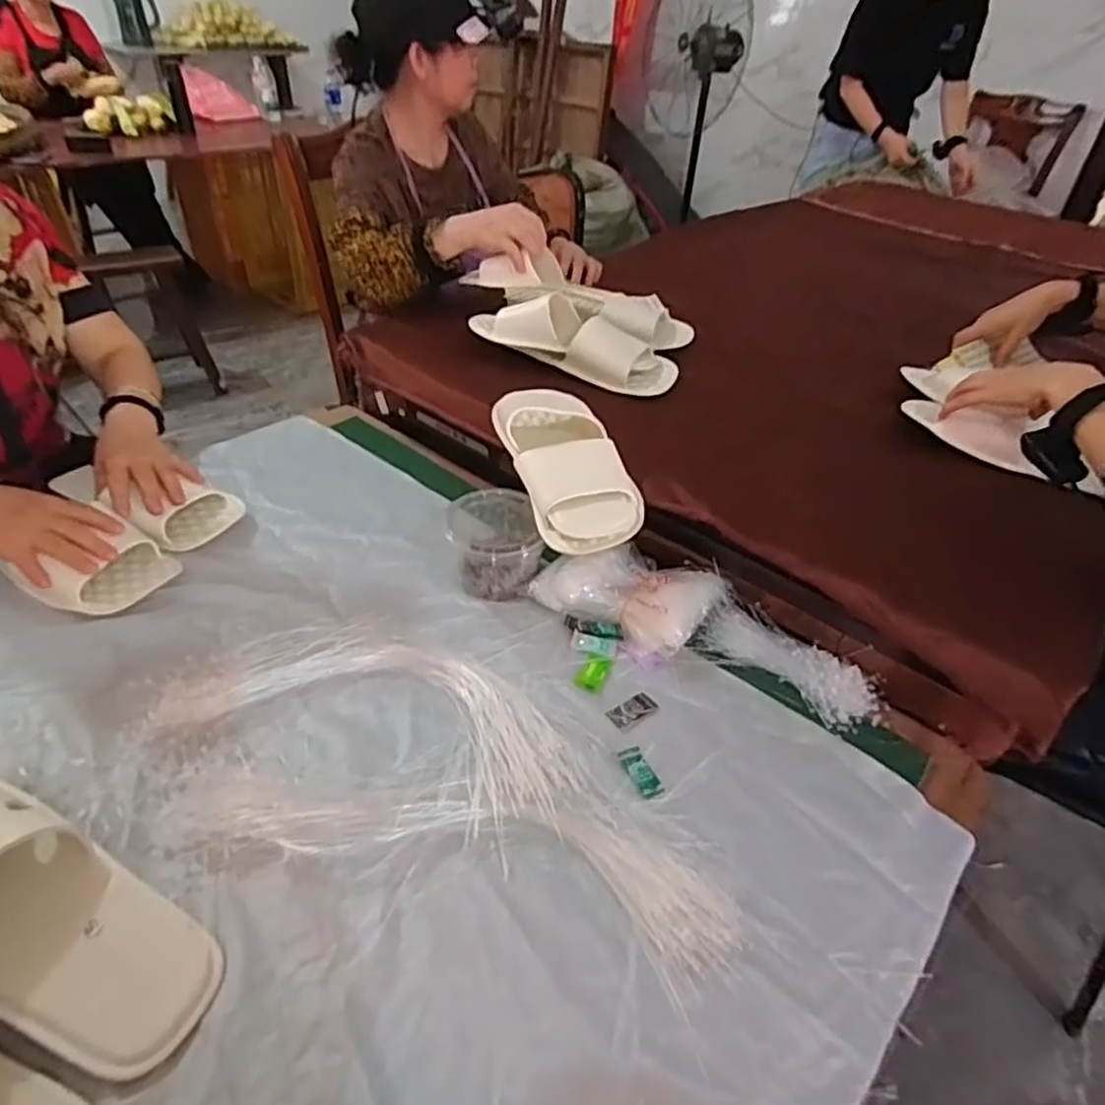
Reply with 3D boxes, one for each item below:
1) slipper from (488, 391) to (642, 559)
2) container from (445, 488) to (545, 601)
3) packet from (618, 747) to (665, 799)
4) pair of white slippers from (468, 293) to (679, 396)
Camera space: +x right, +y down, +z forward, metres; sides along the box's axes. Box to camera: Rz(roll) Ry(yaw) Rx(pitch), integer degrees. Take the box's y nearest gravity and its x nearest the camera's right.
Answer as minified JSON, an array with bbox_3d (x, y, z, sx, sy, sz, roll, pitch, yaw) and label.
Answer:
[{"bbox_3d":[0.014,-0.099,0.765,0.105,0.053,0.240,-13,47,-18],"label":"slipper"},{"bbox_3d":[-0.063,-0.007,0.764,0.095,0.077,0.097,-7,41,-12],"label":"container"},{"bbox_3d":[0.075,0.186,0.596,0.021,0.004,0.048,-15,43,-22],"label":"packet"},{"bbox_3d":[0.031,-0.303,0.982,0.297,0.077,0.090,20,42,18],"label":"pair of white slippers"}]

